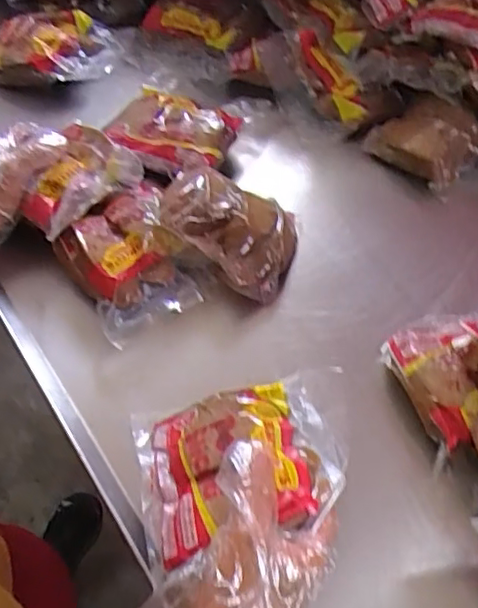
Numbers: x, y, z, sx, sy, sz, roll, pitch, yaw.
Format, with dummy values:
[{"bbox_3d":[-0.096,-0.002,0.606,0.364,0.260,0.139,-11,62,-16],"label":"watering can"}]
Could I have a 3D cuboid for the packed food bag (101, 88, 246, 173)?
[{"bbox_3d":[-0.068,-0.171,0.612,0.125,0.034,0.093,17,57,11],"label":"packed food bag"}]

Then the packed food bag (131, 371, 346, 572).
[{"bbox_3d":[-0.001,0.108,0.425,0.137,0.052,0.116,-12,56,-8],"label":"packed food bag"}]

